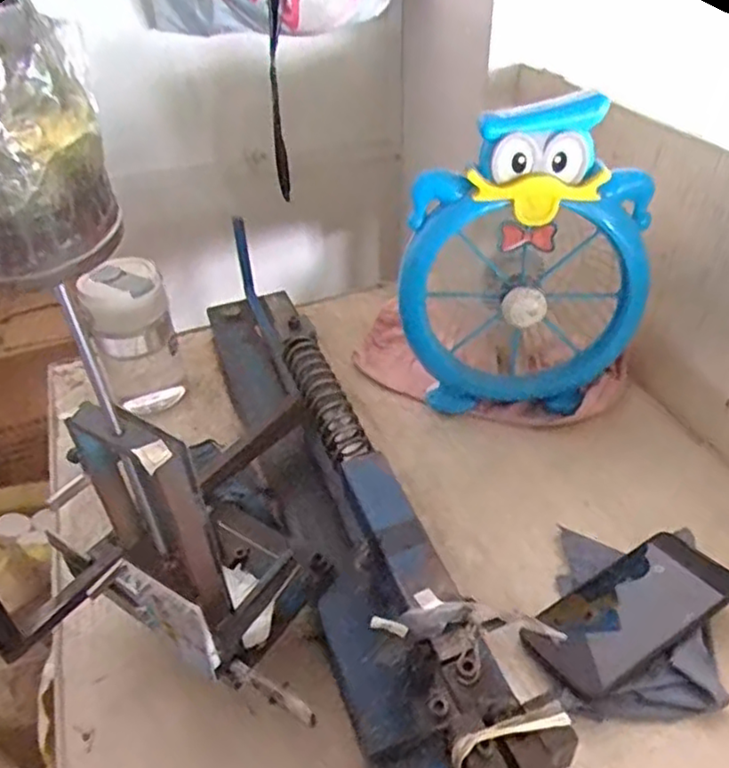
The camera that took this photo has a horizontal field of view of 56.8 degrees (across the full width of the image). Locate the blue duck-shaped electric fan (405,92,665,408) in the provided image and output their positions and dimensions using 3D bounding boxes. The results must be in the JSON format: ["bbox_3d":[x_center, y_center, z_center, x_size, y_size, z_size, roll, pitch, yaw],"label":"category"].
[{"bbox_3d":[0.150,-0.103,0.637,0.221,0.295,0.066,6,39,13],"label":"blue duck-shaped electric fan"}]

